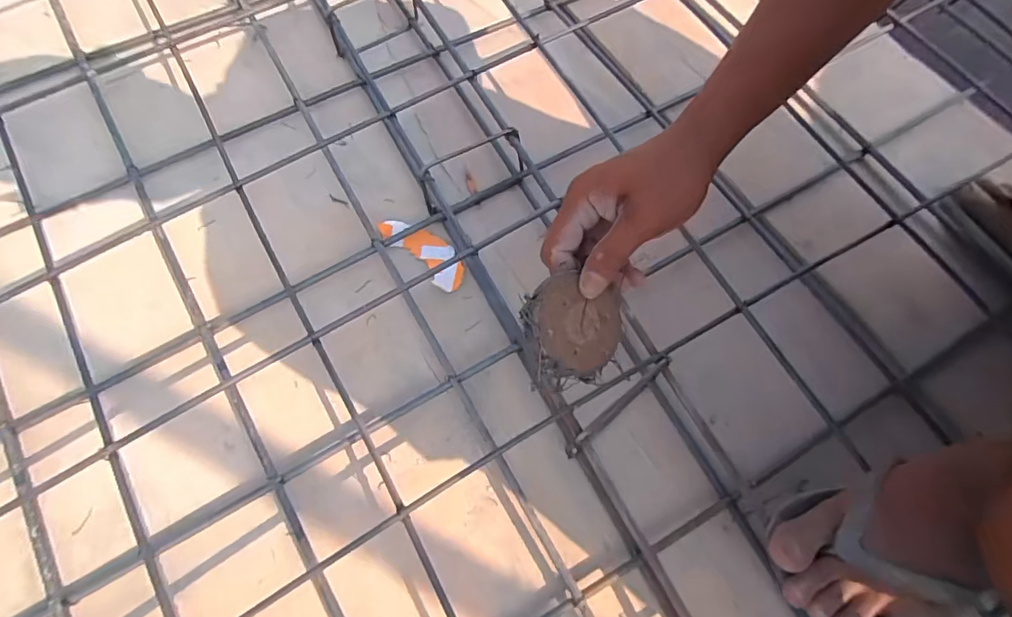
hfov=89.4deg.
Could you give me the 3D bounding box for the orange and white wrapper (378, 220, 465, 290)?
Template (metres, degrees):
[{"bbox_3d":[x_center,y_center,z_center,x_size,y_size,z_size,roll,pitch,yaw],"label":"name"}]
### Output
[{"bbox_3d":[-0.087,-0.065,0.554,0.110,0.017,0.045,41,72,12],"label":"orange and white wrapper"}]

